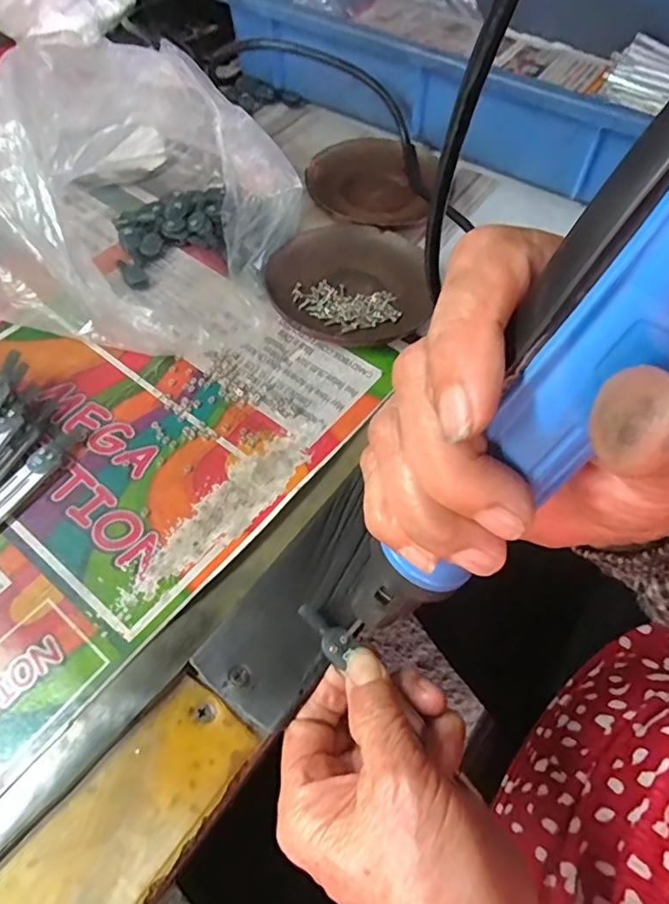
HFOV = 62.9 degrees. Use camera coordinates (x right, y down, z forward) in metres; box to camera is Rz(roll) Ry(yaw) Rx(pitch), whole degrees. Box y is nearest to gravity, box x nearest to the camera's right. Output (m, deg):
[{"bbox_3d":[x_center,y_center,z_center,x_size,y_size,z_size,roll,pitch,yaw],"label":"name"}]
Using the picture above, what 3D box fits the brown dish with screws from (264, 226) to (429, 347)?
[{"bbox_3d":[0.013,-0.115,0.376,0.109,0.017,0.110,1,57,-1],"label":"brown dish with screws"}]

